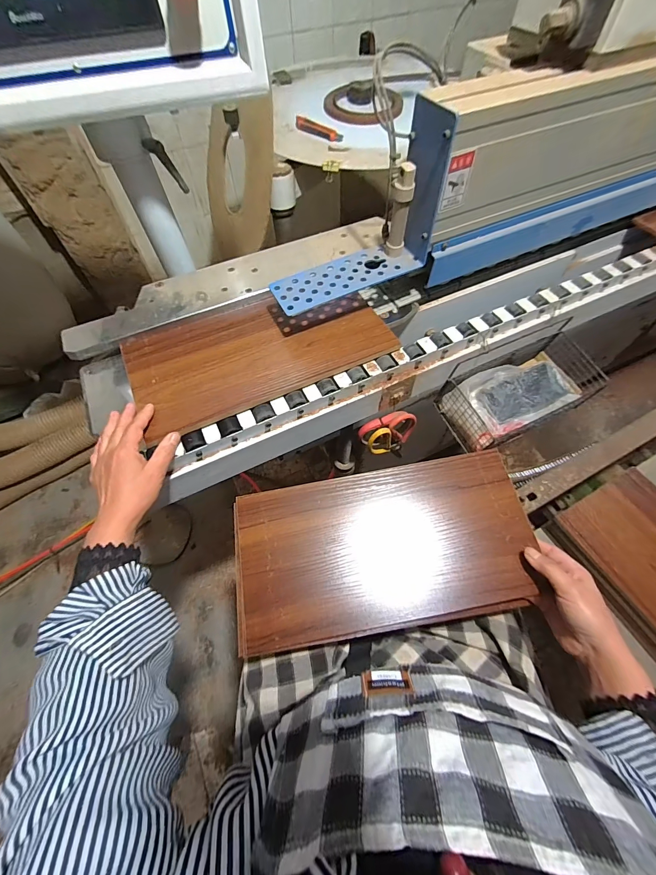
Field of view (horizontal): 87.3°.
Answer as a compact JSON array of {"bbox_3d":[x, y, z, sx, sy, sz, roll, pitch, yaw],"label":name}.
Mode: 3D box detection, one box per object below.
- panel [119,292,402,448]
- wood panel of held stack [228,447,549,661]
[{"bbox_3d":[-0.105,-0.141,0.525,0.371,0.013,0.198,-24,63,-12],"label":"panel"},{"bbox_3d":[0.075,0.138,0.456,0.375,0.016,0.191,-10,68,-4],"label":"wood panel of held stack"}]

